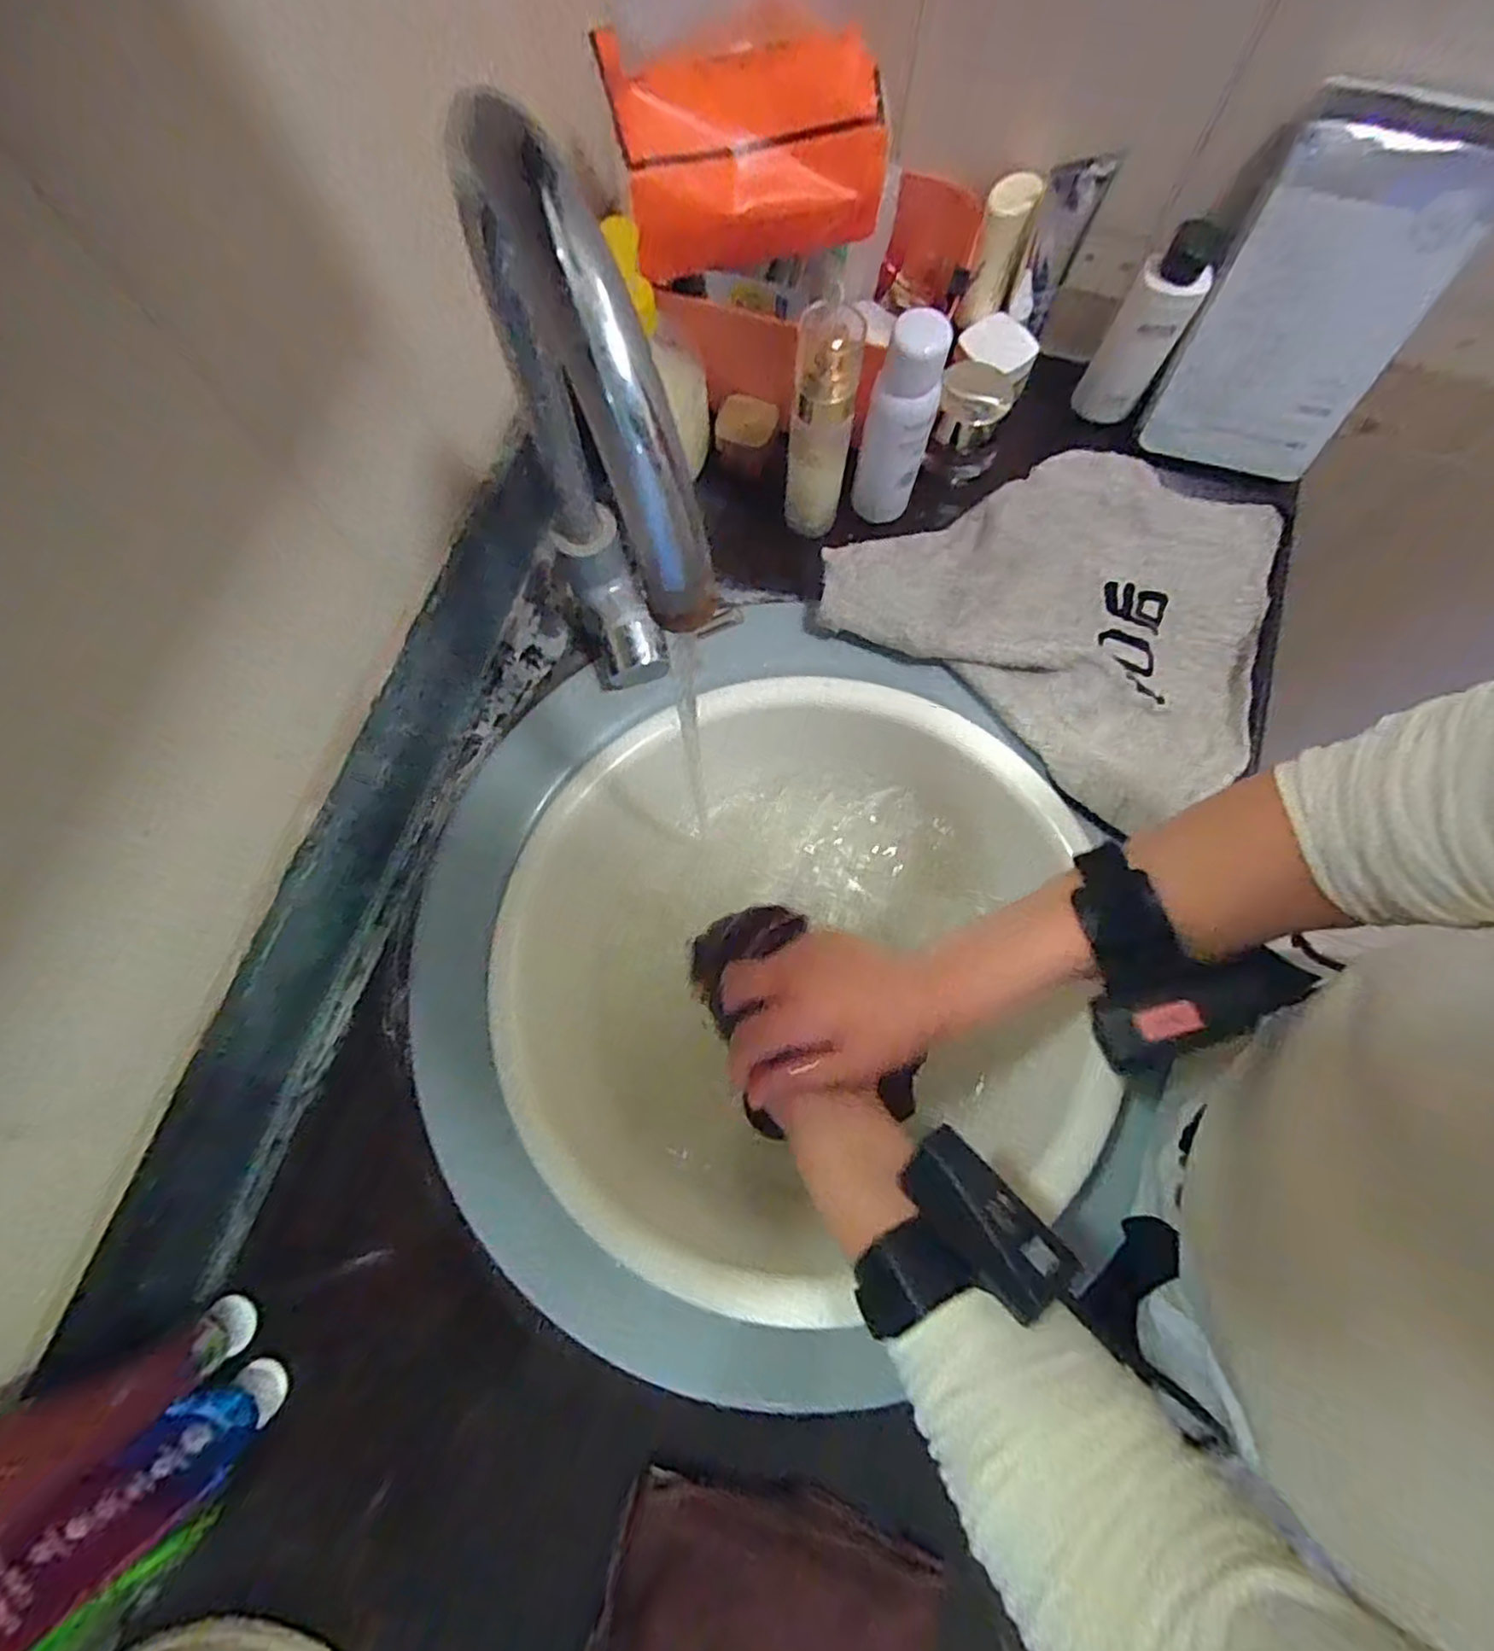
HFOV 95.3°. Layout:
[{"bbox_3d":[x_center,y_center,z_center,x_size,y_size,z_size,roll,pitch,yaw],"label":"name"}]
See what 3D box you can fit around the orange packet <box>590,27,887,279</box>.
[{"bbox_3d":[0.002,-0.385,0.396,0.151,0.082,0.048,-8,75,-1],"label":"orange packet"}]

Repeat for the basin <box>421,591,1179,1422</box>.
[{"bbox_3d":[0.002,0.080,0.456,0.423,0.126,0.456,0,75,1],"label":"basin"}]

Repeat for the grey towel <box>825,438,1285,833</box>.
[{"bbox_3d":[0.243,-0.171,0.488,0.289,0.042,0.272,36,79,9],"label":"grey towel"}]

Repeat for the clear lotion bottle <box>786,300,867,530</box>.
[{"bbox_3d":[0.050,-0.261,0.468,0.040,0.170,0.044,8,76,3],"label":"clear lotion bottle"}]

